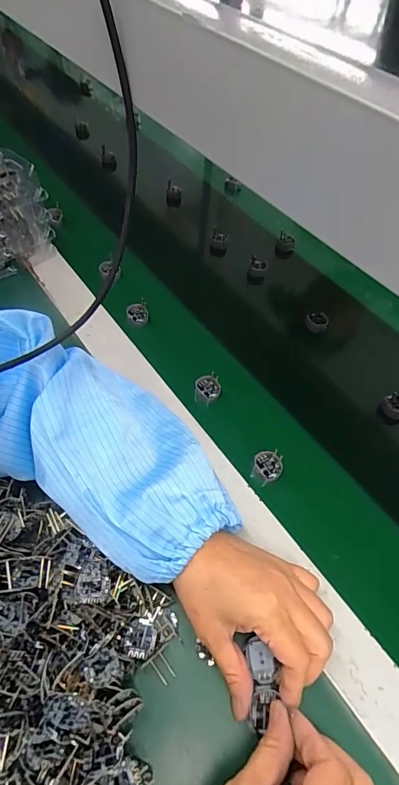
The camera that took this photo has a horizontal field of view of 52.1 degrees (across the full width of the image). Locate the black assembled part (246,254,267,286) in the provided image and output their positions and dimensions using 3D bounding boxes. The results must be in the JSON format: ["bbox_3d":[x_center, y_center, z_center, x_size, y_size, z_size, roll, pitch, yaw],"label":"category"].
[{"bbox_3d":[0.084,-0.174,0.594,0.025,0.032,0.036,12,54,4],"label":"black assembled part"}]

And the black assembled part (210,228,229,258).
[{"bbox_3d":[0.030,-0.230,0.632,0.026,0.040,0.019,6,54,0],"label":"black assembled part"}]

